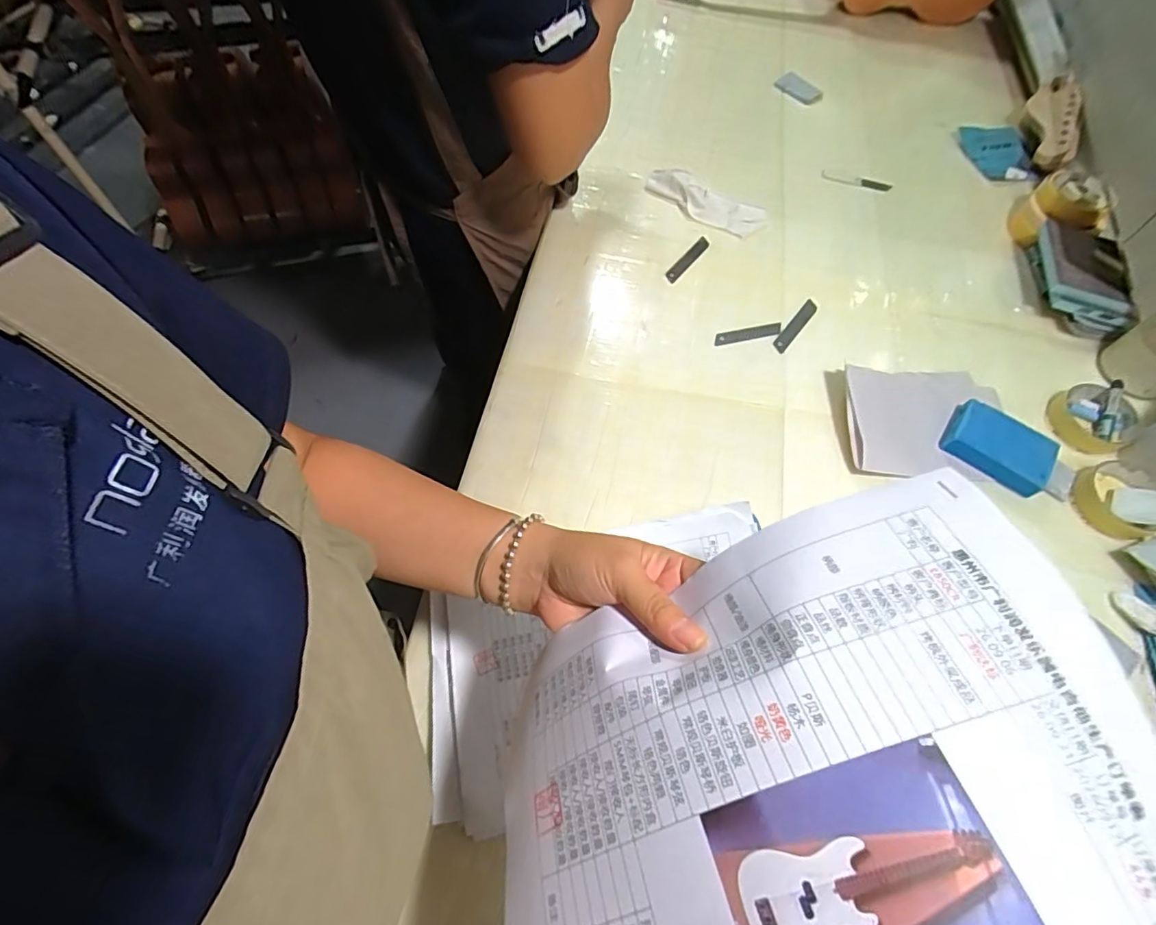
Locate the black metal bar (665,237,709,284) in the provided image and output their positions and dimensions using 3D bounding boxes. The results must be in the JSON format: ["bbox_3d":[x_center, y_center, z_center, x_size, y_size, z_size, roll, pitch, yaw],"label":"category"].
[{"bbox_3d":[0.144,-0.266,0.709,0.020,0.004,0.092,33,67,16],"label":"black metal bar"}]

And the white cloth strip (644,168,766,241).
[{"bbox_3d":[0.173,-0.365,0.754,0.176,0.022,0.061,29,66,15],"label":"white cloth strip"}]

